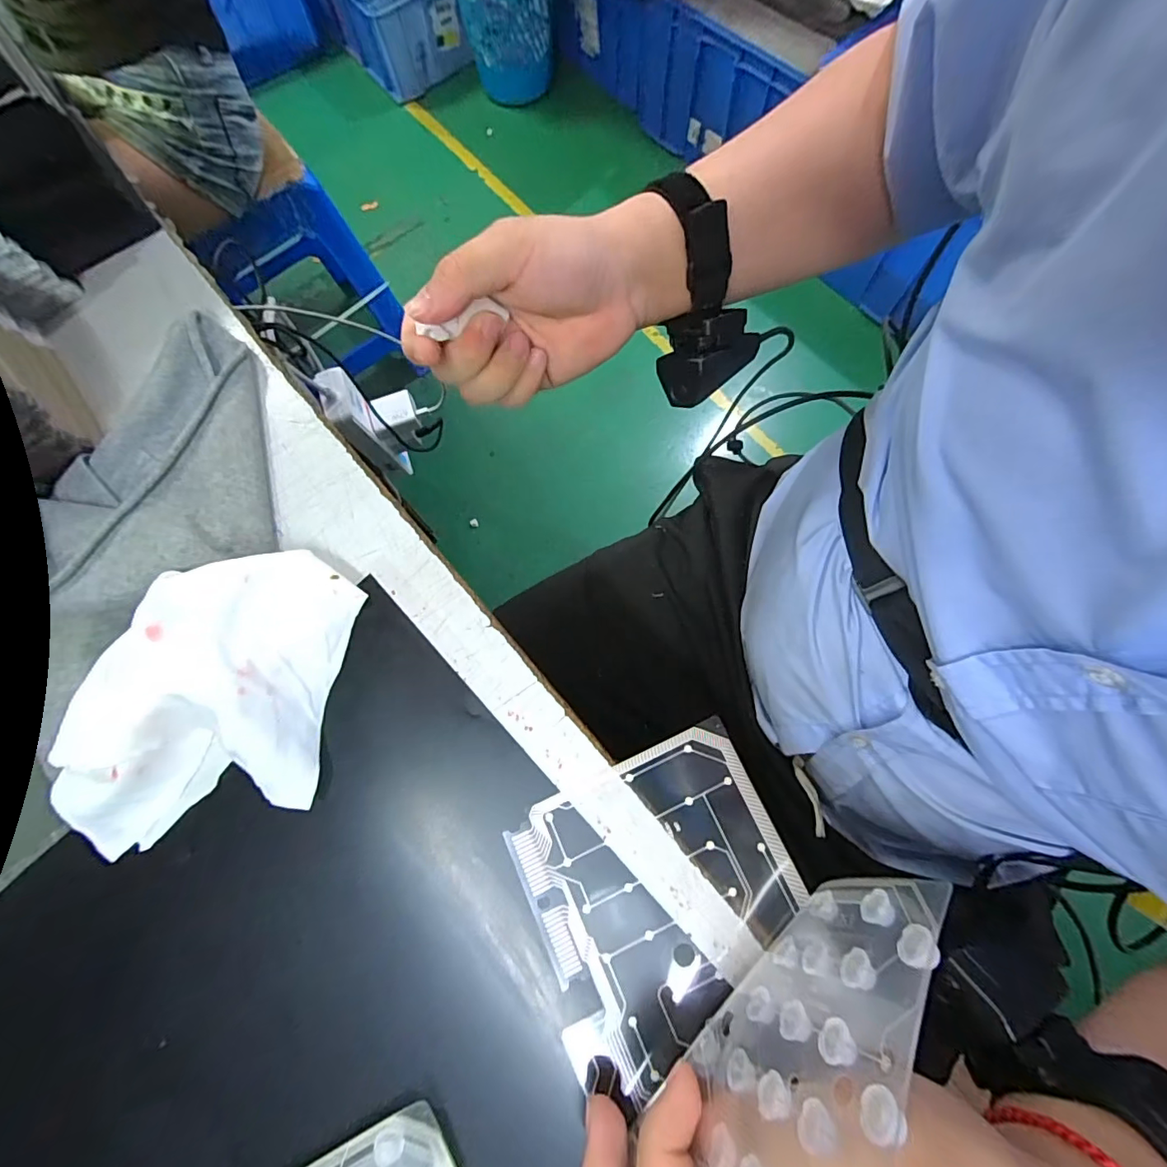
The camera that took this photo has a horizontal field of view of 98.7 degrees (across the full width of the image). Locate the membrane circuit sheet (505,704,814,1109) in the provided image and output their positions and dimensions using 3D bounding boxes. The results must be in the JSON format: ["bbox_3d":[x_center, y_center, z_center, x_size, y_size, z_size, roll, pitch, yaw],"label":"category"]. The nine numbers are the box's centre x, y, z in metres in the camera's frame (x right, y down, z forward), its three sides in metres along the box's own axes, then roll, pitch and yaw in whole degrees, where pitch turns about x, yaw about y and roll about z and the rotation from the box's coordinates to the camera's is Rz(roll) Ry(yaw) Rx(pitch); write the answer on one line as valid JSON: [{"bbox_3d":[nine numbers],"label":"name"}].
[{"bbox_3d":[0.035,0.127,0.206,0.101,0.007,0.105,-25,76,-4],"label":"membrane circuit sheet"}]

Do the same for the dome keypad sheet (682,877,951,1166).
[{"bbox_3d":[0.066,0.135,0.153,0.009,0.086,0.090,35,58,4],"label":"dome keypad sheet"}]

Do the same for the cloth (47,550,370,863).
[{"bbox_3d":[-0.161,0.046,0.212,0.125,0.038,0.104,-14,76,-2],"label":"cloth"}]

